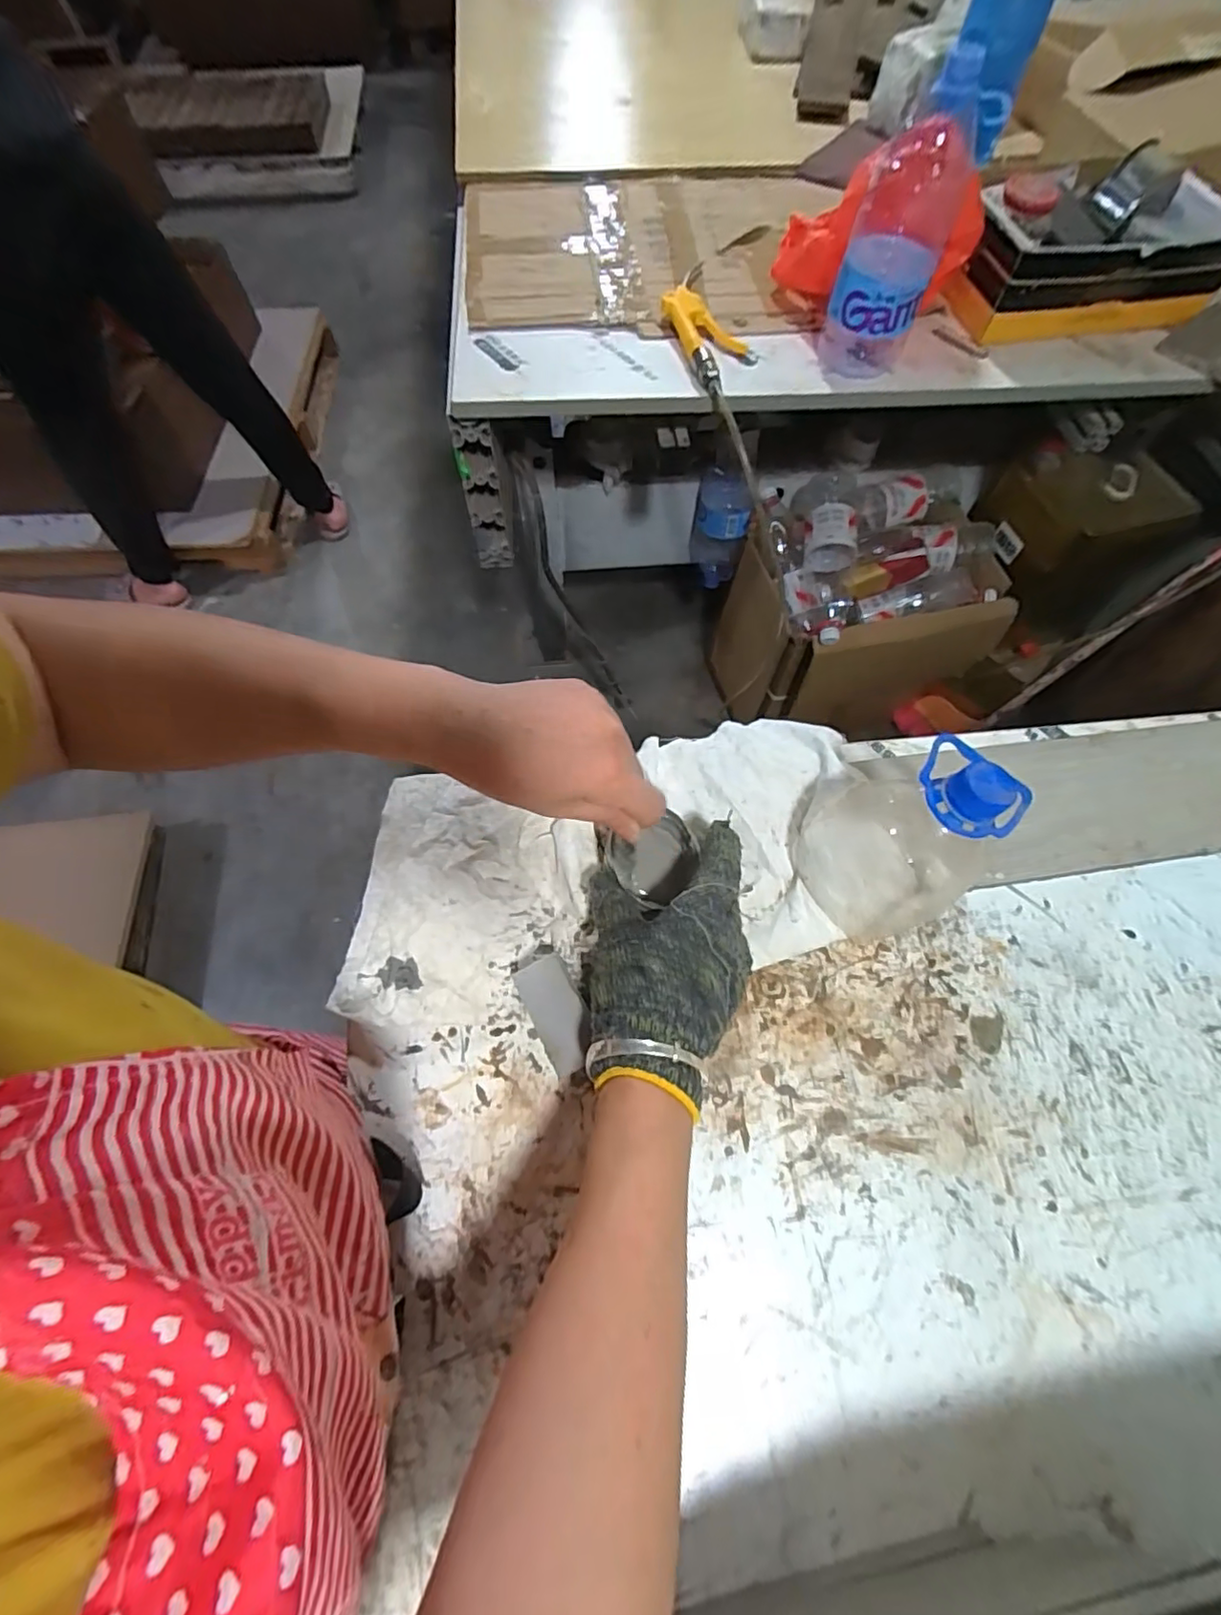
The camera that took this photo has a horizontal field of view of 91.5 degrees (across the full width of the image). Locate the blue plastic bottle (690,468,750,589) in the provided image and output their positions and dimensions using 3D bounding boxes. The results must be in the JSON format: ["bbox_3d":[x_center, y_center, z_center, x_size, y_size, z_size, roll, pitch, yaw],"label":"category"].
[{"bbox_3d":[0.212,-0.534,1.188,0.106,0.234,0.085,10,65,4],"label":"blue plastic bottle"}]

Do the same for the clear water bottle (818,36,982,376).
[{"bbox_3d":[0.305,-0.605,0.636,0.102,0.221,0.077,19,66,9],"label":"clear water bottle"}]

